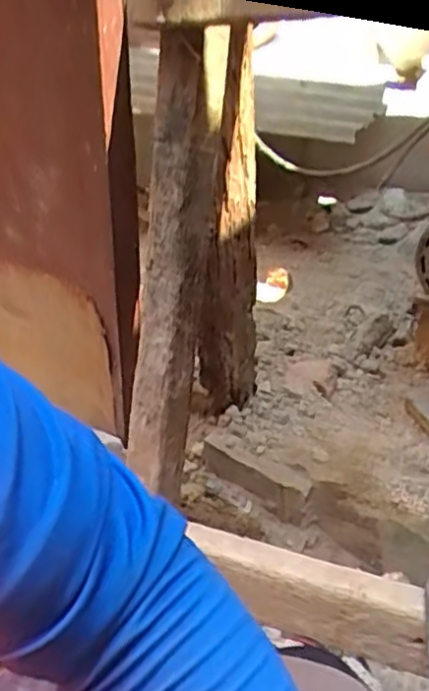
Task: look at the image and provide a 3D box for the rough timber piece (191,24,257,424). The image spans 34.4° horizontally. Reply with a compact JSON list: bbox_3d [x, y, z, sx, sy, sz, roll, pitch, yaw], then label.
[{"bbox_3d":[0.012,-0.115,0.858,0.080,0.469,0.090,-2,33,1],"label":"rough timber piece"}]

